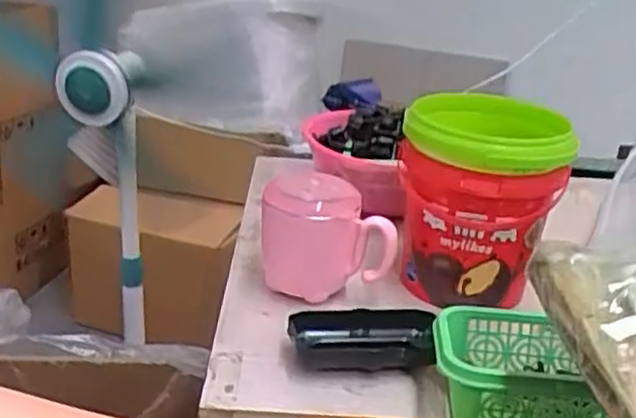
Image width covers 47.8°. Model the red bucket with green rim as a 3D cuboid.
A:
[{"bbox_3d":[0.133,-0.008,0.610,0.128,0.147,0.141,5,24,1],"label":"red bucket with green rim"}]

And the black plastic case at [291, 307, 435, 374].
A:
[{"bbox_3d":[0.033,0.094,0.519,0.104,0.021,0.049,3,24,-2],"label":"black plastic case"}]

